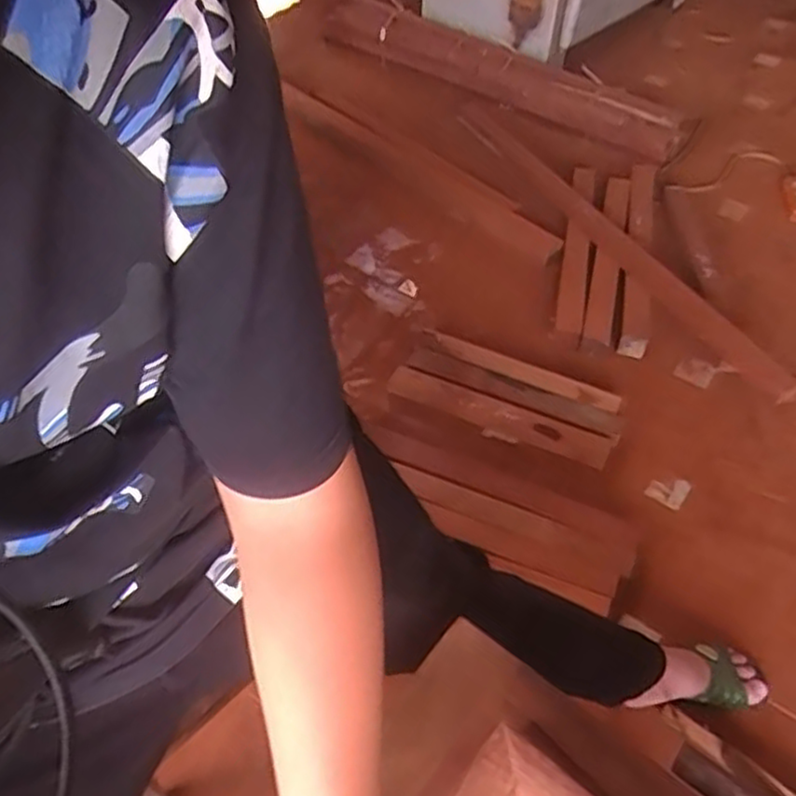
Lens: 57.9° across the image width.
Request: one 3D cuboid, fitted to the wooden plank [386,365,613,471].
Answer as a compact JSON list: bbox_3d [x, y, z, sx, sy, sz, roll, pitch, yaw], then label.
[{"bbox_3d":[0.183,0.023,1.351,0.432,0.026,0.070,22,53,14],"label":"wooden plank"}]

